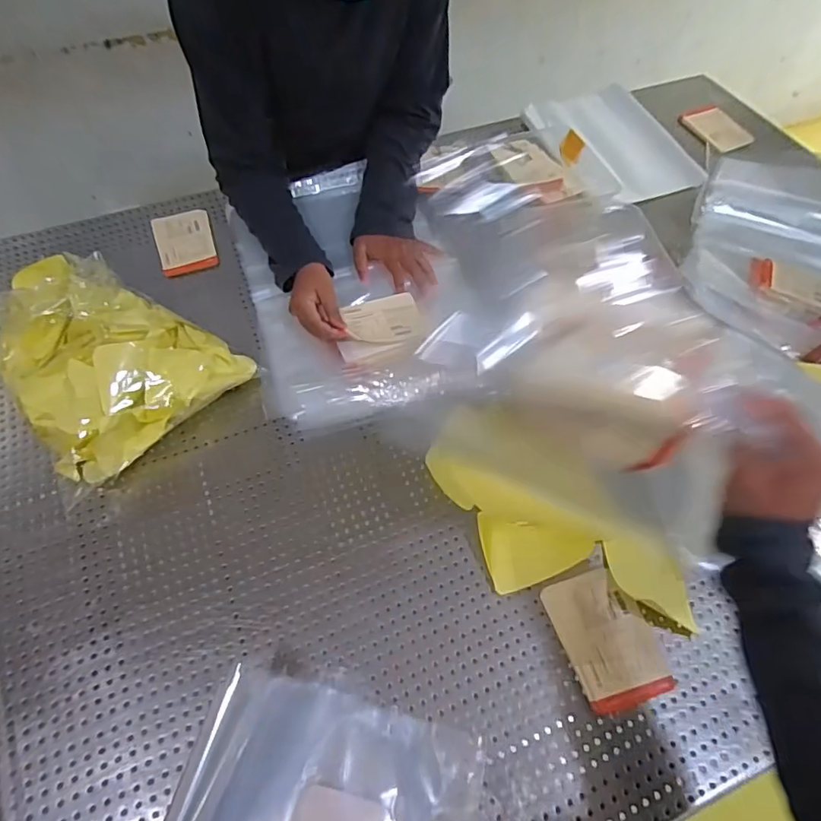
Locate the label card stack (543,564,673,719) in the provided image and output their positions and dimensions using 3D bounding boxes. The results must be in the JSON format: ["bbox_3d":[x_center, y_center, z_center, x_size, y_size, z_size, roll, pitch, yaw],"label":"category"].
[{"bbox_3d":[0.212,0.240,0.564,0.096,0.013,0.131,-16,61,-10],"label":"label card stack"}]

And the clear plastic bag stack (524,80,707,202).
[{"bbox_3d":[0.371,-0.499,0.982,0.245,0.061,0.304,-13,62,-13],"label":"clear plastic bag stack"}]

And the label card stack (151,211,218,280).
[{"bbox_3d":[-0.371,-0.279,0.870,0.090,0.013,0.138,-18,61,-11],"label":"label card stack"}]

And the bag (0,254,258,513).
[{"bbox_3d":[-0.416,-0.080,0.686,0.307,0.136,0.257,35,65,19],"label":"bag"}]

